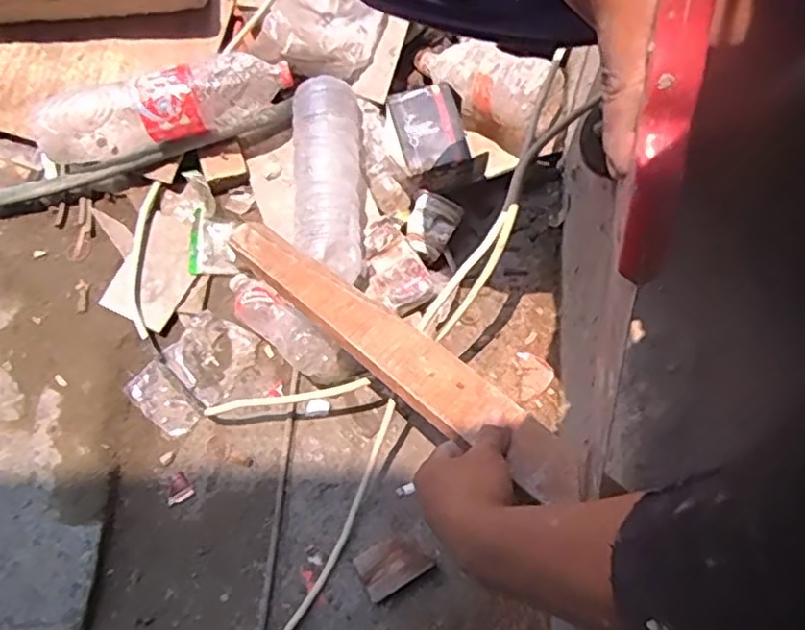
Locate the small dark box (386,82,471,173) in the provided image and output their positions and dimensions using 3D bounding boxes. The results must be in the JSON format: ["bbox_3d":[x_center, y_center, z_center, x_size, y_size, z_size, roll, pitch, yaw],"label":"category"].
[{"bbox_3d":[0.032,-0.241,0.861,0.082,0.017,0.109,-16,77,8],"label":"small dark box"}]

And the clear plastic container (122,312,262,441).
[{"bbox_3d":[-0.261,0.070,0.852,0.097,0.019,0.155,34,70,11],"label":"clear plastic container"}]

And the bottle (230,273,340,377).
[{"bbox_3d":[-0.157,0.002,0.812,0.051,0.051,0.210,-40,46,-16],"label":"bottle"}]

